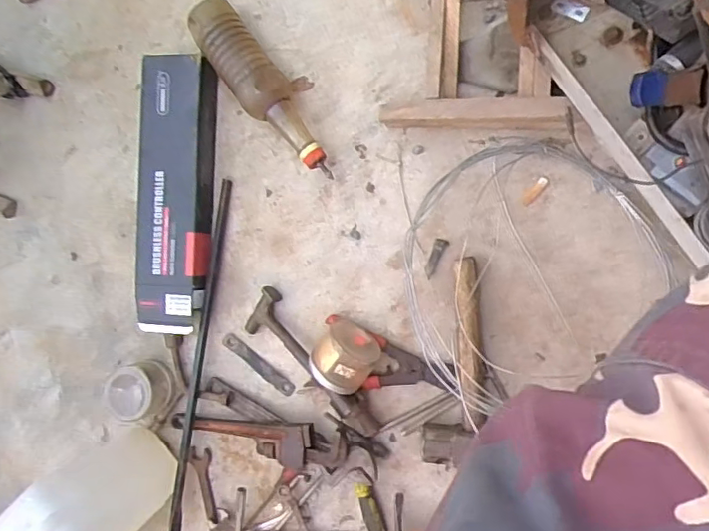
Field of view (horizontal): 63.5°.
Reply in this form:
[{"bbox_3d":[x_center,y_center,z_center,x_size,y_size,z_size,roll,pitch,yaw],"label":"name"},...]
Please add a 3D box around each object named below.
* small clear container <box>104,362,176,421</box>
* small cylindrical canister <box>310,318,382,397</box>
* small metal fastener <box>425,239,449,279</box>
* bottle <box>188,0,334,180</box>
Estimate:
[{"bbox_3d":[-0.329,0.195,0.874,0.087,0.080,0.085,0,88,10],"label":"small clear container"},{"bbox_3d":[-0.014,0.128,0.796,0.081,0.089,0.085,33,94,10],"label":"small cylindrical canister"},{"bbox_3d":[0.114,-0.011,0.815,0.018,0.009,0.059,27,93,10],"label":"small metal fastener"},{"bbox_3d":[-0.131,-0.252,0.819,0.077,0.069,0.285,-37,82,7],"label":"bottle"}]

